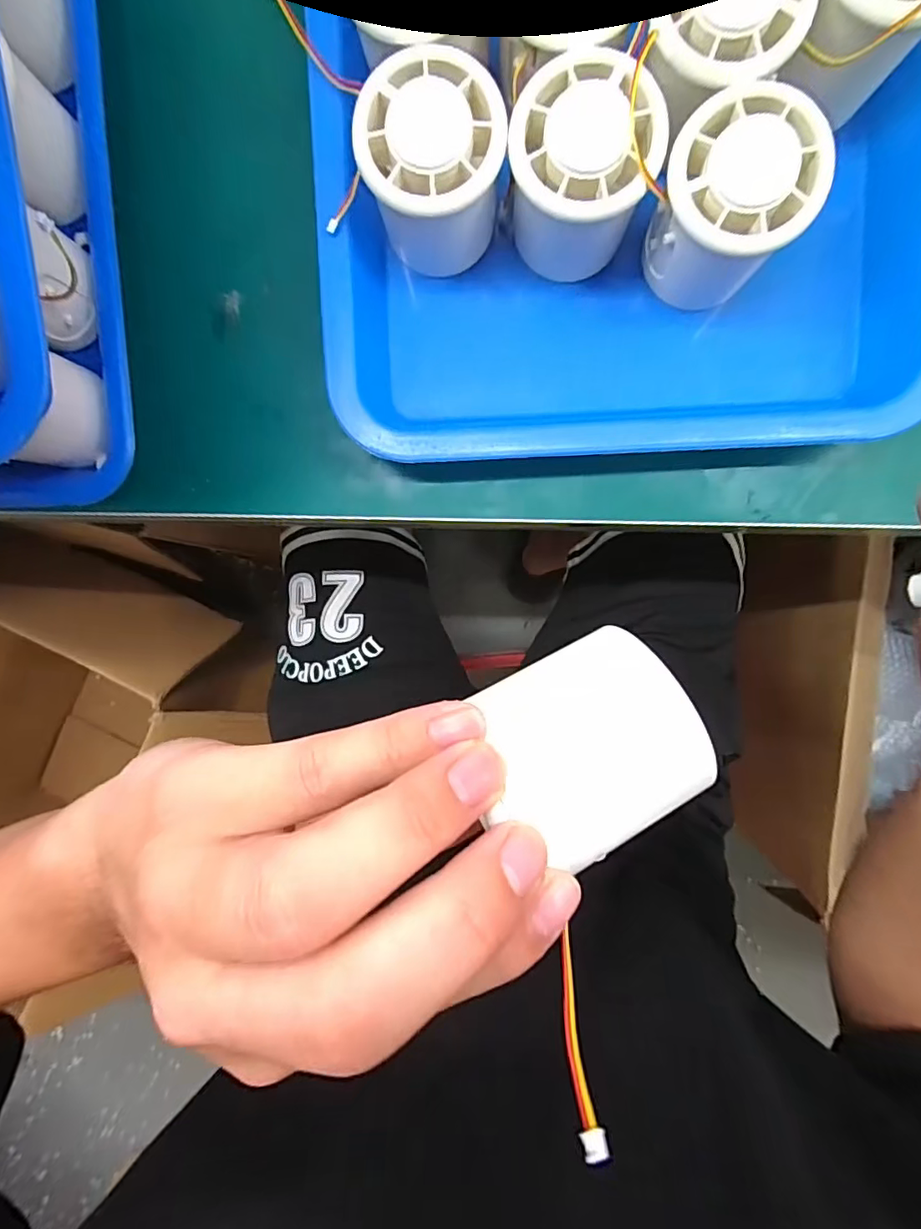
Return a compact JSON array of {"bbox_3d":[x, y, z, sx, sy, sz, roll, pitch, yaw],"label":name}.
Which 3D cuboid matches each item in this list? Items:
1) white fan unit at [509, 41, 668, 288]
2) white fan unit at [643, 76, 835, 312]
[{"bbox_3d":[0.048,-0.175,0.224,0.058,0.054,0.063,-5,94,3],"label":"white fan unit"},{"bbox_3d":[0.106,-0.163,0.220,0.056,0.051,0.057,0,94,2],"label":"white fan unit"}]

